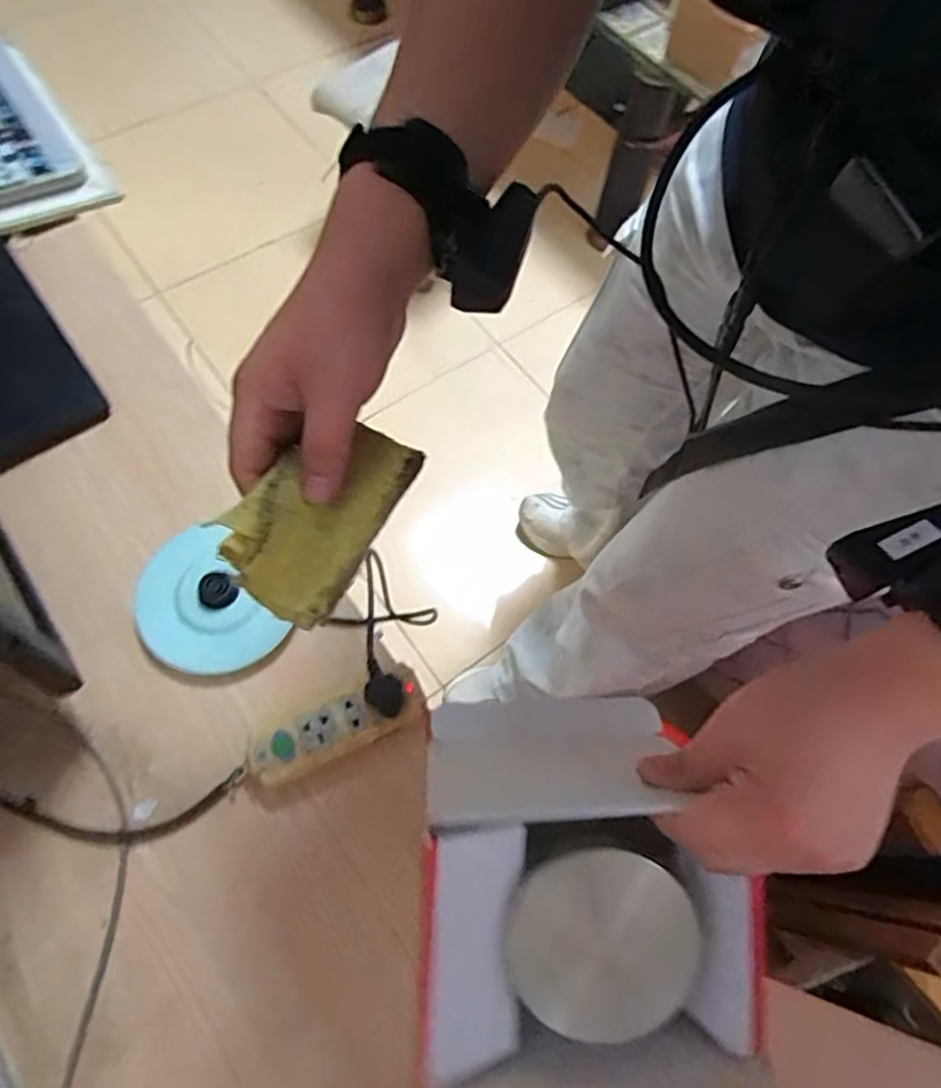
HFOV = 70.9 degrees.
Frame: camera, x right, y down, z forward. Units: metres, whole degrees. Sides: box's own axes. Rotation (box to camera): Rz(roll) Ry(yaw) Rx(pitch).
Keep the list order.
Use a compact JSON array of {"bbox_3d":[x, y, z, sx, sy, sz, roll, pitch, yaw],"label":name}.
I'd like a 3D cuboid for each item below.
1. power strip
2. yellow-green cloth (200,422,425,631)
[{"bbox_3d":[-0.116,0.161,0.578,0.152,0.029,0.046,-26,69,-14],"label":"power strip"},{"bbox_3d":[-0.074,-0.017,0.313,0.059,0.034,0.098,25,70,12],"label":"yellow-green cloth"}]

